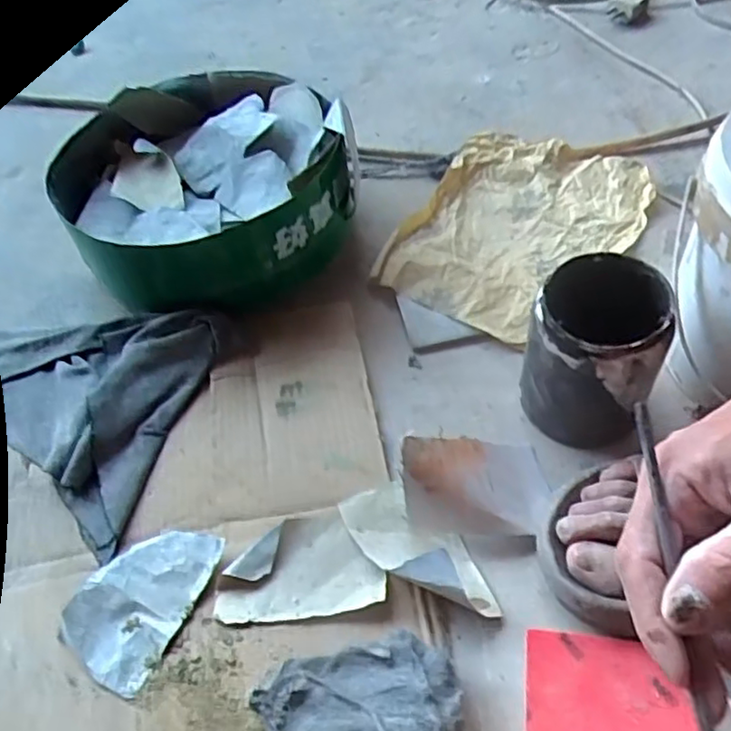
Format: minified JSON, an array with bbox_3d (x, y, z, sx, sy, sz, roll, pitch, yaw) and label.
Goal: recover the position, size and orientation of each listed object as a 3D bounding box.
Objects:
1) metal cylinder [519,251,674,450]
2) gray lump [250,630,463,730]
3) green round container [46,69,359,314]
[{"bbox_3d":[0.154,-0.011,0.448,0.083,0.117,0.086,12,55,13],"label":"metal cylinder"},{"bbox_3d":[-0.002,0.196,0.365,0.109,0.028,0.074,-13,53,-5],"label":"gray lump"},{"bbox_3d":[-0.154,-0.174,0.625,0.251,0.091,0.272,-2,53,3],"label":"green round container"}]

